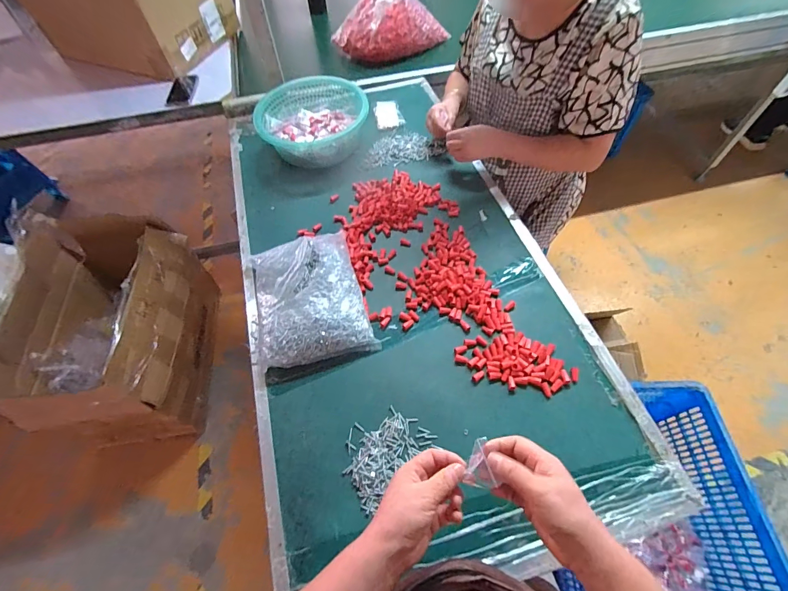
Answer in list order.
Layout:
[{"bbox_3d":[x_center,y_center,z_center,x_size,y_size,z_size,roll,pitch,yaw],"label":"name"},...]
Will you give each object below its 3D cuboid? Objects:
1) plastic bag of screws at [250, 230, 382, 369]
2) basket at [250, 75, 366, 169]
[{"bbox_3d":[-0.167,0.000,0.698,0.204,0.072,0.255,-16,60,-7],"label":"plastic bag of screws"},{"bbox_3d":[-0.211,-0.454,0.966,0.269,0.091,0.277,-1,59,2],"label":"basket"}]

